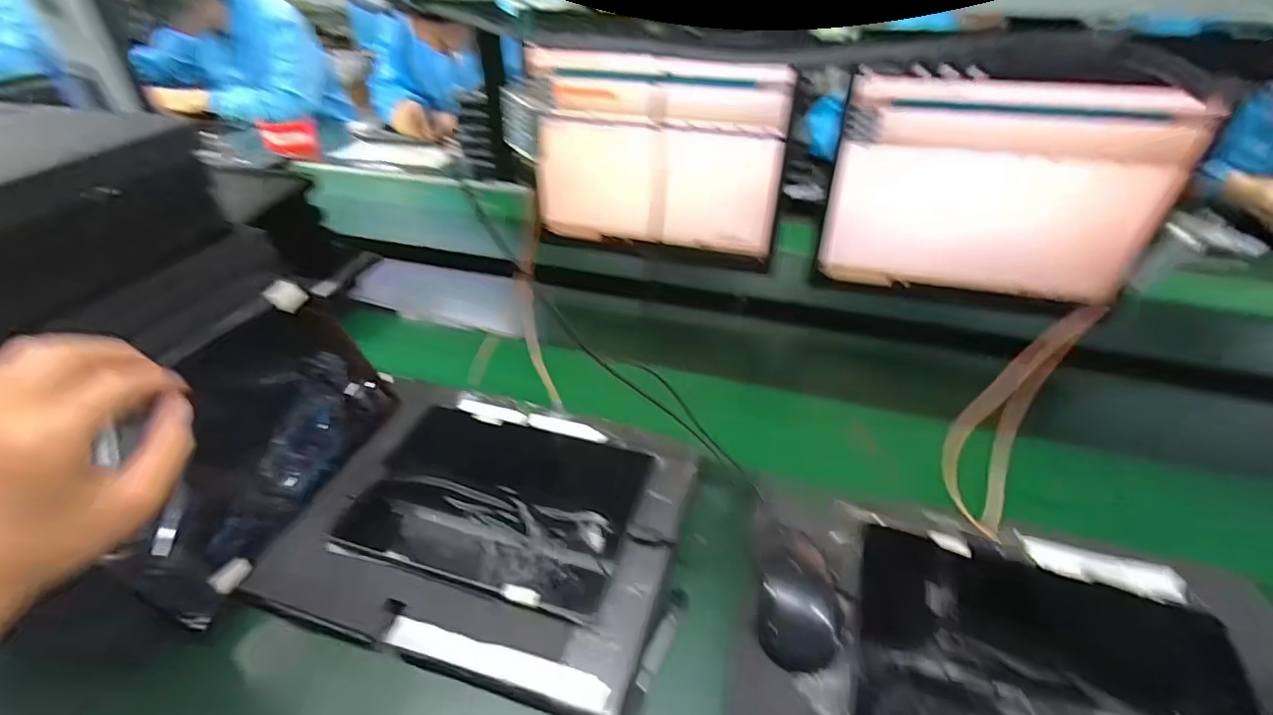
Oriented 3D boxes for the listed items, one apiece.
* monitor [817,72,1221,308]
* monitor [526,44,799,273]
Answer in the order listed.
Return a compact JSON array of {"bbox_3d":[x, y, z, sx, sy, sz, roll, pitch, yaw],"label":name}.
[{"bbox_3d":[0.406,-0.181,0.640,0.345,0.243,0.037,12,40,15],"label":"monitor"},{"bbox_3d":[0.026,-0.262,0.763,0.338,0.263,0.046,10,40,13],"label":"monitor"}]

